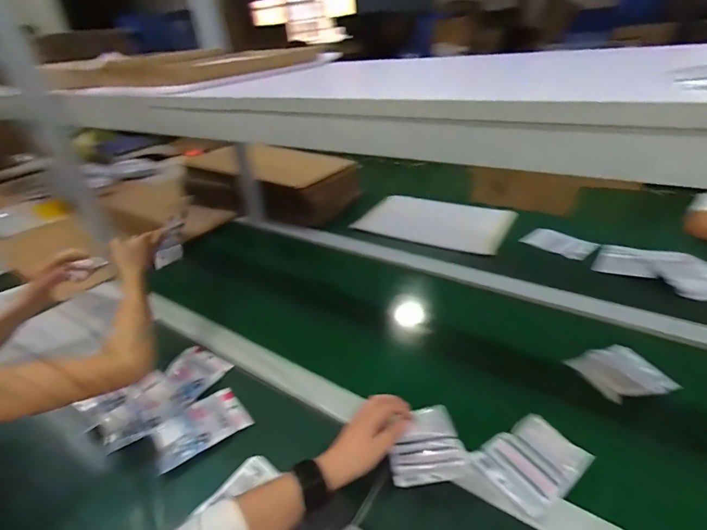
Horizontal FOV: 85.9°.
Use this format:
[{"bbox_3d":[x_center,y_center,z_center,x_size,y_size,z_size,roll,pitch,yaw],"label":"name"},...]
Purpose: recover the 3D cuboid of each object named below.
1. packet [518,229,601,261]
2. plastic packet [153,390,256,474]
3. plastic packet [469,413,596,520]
[{"bbox_3d":[0.534,-0.058,0.983,0.159,0.009,0.094,26,51,32],"label":"packet"},{"bbox_3d":[-0.244,0.252,0.607,0.136,0.029,0.091,-25,35,-27],"label":"plastic packet"},{"bbox_3d":[0.238,0.264,0.513,0.126,0.022,0.102,-24,35,-26],"label":"plastic packet"}]

